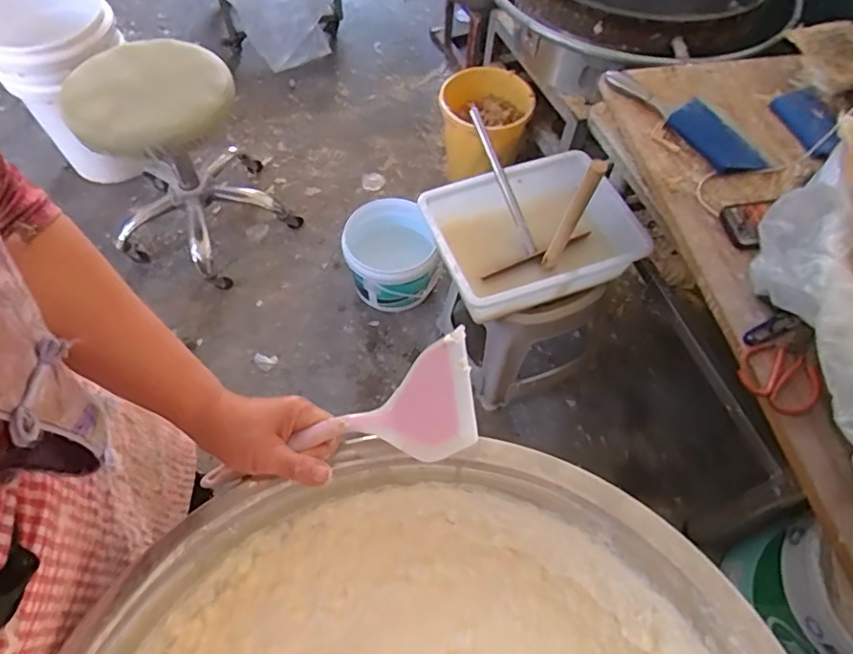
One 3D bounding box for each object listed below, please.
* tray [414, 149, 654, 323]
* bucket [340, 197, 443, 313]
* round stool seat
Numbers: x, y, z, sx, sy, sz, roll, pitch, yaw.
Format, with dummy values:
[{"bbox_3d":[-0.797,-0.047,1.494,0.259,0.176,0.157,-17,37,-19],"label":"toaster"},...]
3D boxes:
[{"bbox_3d":[0.185,-0.164,1.018,0.339,0.106,0.266,-17,61,-11],"label":"tray"},{"bbox_3d":[-0.090,-0.166,1.368,0.213,0.174,0.236,-9,59,-7],"label":"bucket"},{"bbox_3d":[-0.574,-0.489,1.182,0.338,0.060,0.303,10,59,5],"label":"round stool seat"}]

